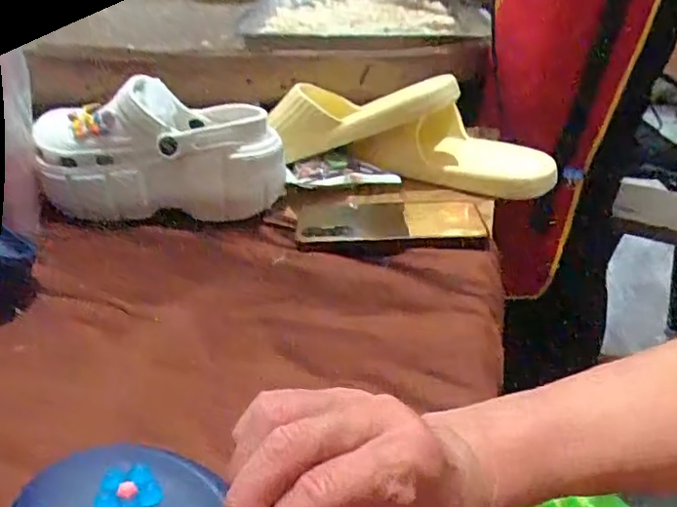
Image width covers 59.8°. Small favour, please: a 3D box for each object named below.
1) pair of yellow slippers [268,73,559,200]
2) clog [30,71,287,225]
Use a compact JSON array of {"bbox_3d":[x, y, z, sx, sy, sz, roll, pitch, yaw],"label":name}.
[{"bbox_3d":[0.077,-0.123,0.598,0.275,0.100,0.123,12,35,-1],"label":"pair of yellow slippers"},{"bbox_3d":[-0.165,-0.096,0.553,0.226,0.109,0.083,0,33,1],"label":"clog"}]

